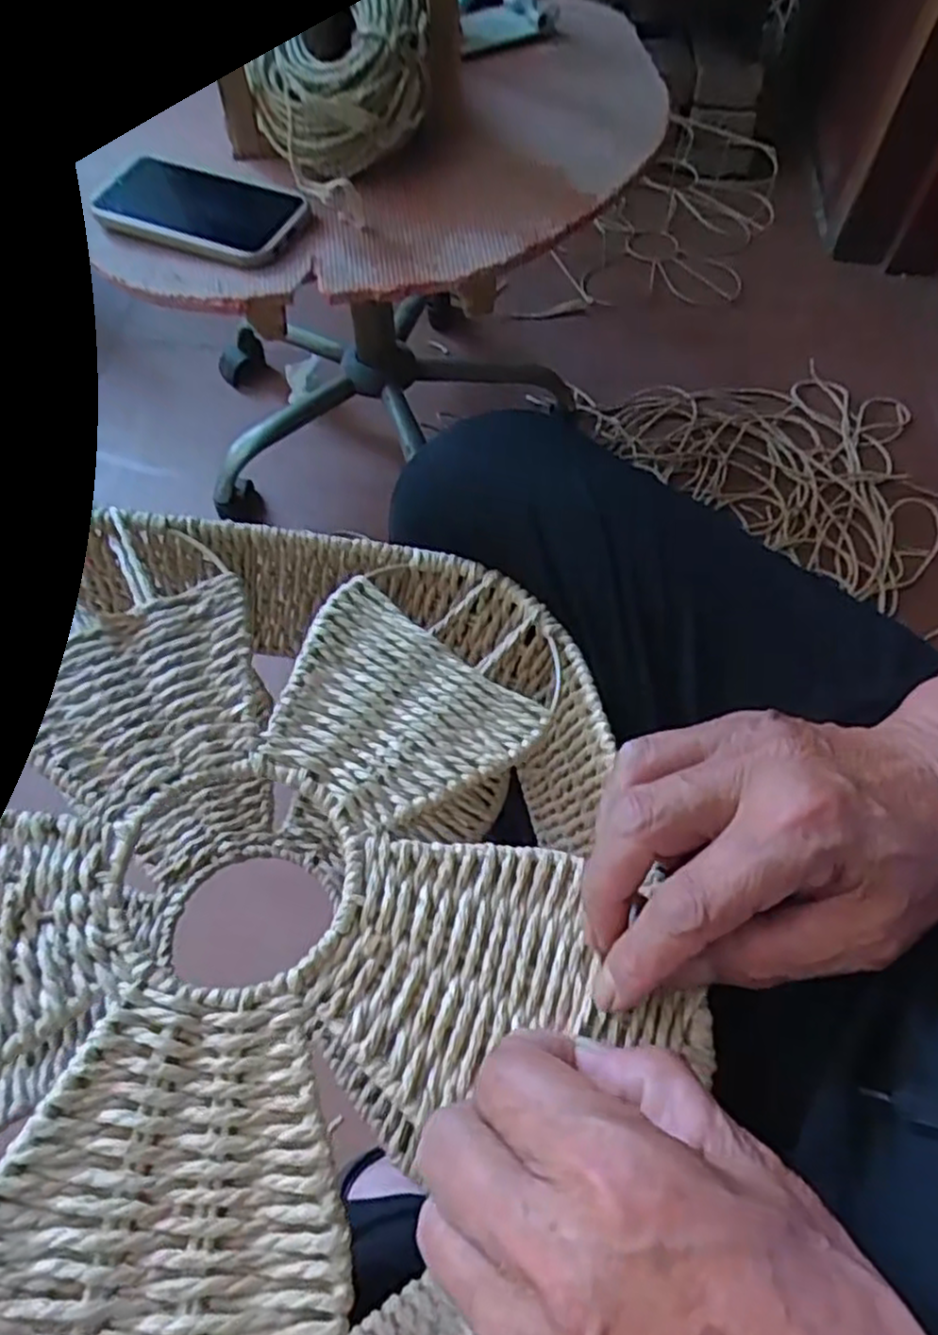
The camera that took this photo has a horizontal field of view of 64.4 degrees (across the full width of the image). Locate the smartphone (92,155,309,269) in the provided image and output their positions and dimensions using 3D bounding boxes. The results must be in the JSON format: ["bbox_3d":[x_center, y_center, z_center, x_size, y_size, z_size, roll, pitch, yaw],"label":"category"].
[{"bbox_3d":[-0.201,-0.341,0.556,0.156,0.015,0.085,19,63,11],"label":"smartphone"}]

